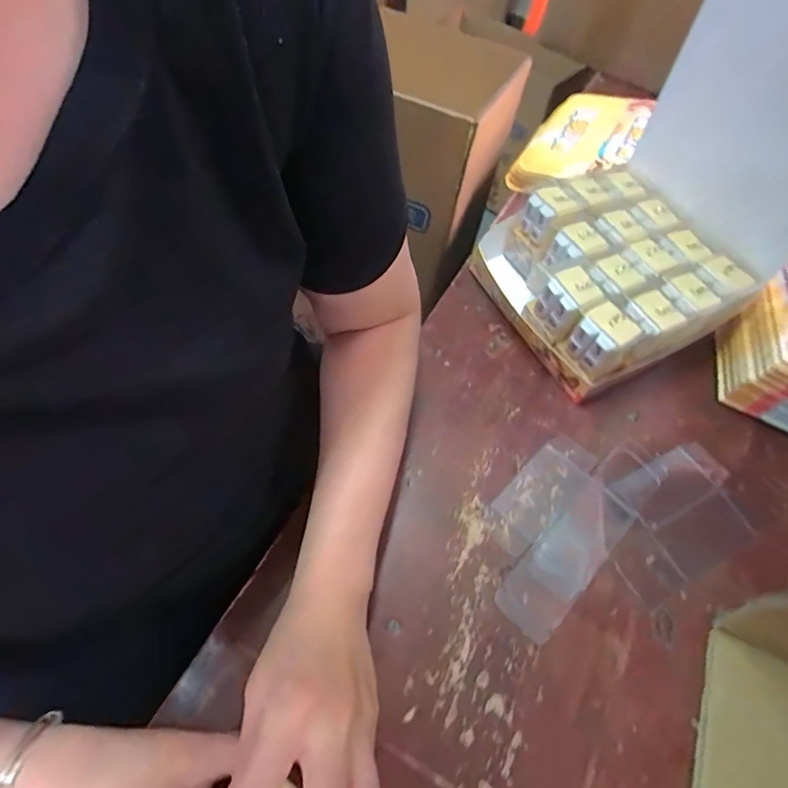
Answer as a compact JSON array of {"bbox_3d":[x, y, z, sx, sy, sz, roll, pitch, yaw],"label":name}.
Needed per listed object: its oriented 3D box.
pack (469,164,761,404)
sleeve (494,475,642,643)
[{"bbox_3d":[0.215,-0.127,0.496,0.192,0.096,0.232,-19,61,-15],"label":"pack"},{"bbox_3d":[0.143,0.134,0.386,0.141,0.007,0.048,-39,66,-23],"label":"sleeve"}]

